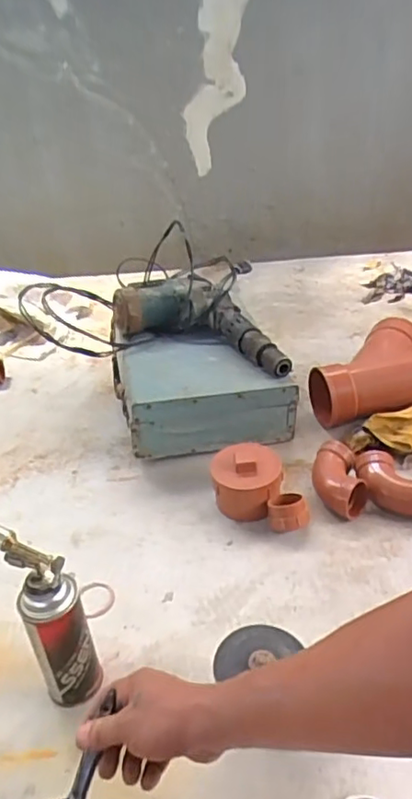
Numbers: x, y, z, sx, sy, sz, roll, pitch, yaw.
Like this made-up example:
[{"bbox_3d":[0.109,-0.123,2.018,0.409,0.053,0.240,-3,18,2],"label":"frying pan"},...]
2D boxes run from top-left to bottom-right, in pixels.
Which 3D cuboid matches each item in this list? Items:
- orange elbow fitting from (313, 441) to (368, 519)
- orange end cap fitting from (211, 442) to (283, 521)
[{"bbox_3d":[0.214,0.125,0.950,0.074,0.058,0.118,-9,33,-7],"label":"orange elbow fitting"},{"bbox_3d":[0.065,0.132,0.944,0.110,0.094,0.090,-2,33,4],"label":"orange end cap fitting"}]

